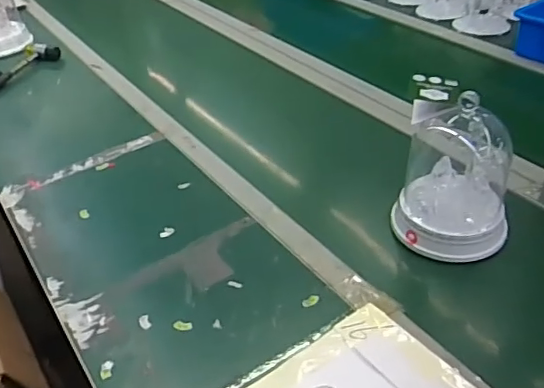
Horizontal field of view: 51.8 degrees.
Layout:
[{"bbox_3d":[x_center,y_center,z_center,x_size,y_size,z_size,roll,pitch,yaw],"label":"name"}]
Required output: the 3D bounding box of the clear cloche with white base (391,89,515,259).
[{"bbox_3d":[0.246,-0.037,0.744,0.140,0.202,0.143,9,39,17],"label":"clear cloche with white base"}]

